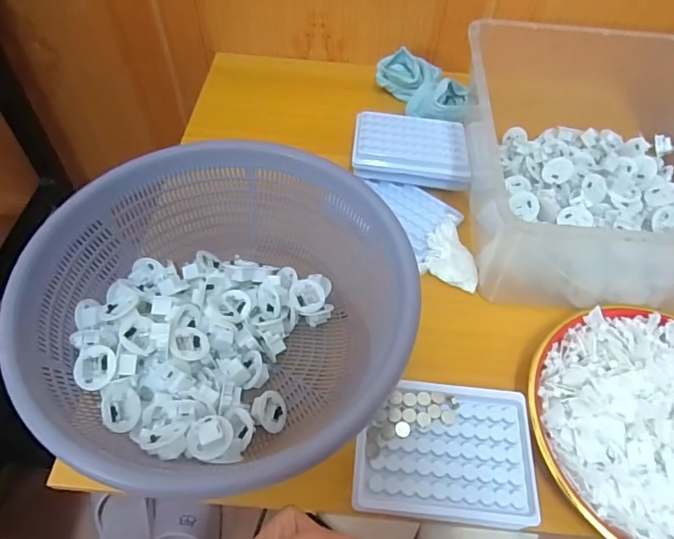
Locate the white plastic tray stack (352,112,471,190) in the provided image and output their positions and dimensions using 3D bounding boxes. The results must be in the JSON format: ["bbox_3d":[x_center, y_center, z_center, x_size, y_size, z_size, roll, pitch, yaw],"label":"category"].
[{"bbox_3d":[0.084,-0.138,0.557,0.129,0.036,0.101,6,57,2],"label":"white plastic tray stack"}]

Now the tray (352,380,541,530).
[{"bbox_3d":[0.082,0.138,0.373,0.132,0.014,0.097,5,57,1],"label":"tray"}]

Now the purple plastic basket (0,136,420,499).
[{"bbox_3d":[-0.087,0.035,0.400,0.283,0.114,0.269,9,57,4],"label":"purple plastic basket"}]

